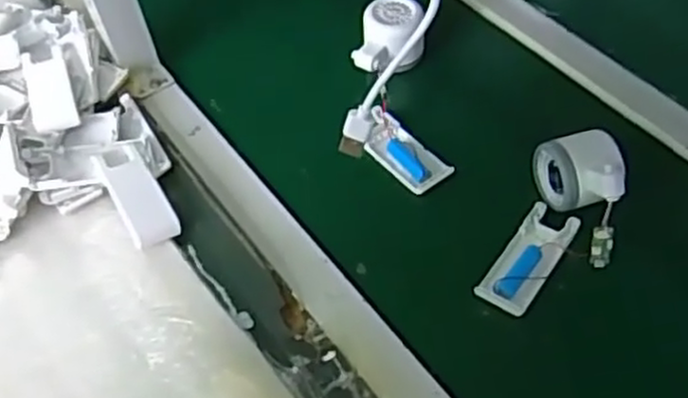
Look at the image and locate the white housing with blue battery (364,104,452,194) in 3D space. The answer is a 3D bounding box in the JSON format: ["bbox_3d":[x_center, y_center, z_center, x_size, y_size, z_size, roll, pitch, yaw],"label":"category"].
[{"bbox_3d":[0.051,-0.044,0.678,0.045,0.015,0.094,-34,56,-21],"label":"white housing with blue battery"}]

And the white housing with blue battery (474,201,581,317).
[{"bbox_3d":[0.148,0.044,0.594,0.042,0.018,0.105,28,58,24],"label":"white housing with blue battery"}]

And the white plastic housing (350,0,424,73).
[{"bbox_3d":[0.044,-0.157,0.737,0.065,0.057,0.061,-2,51,2],"label":"white plastic housing"}]

